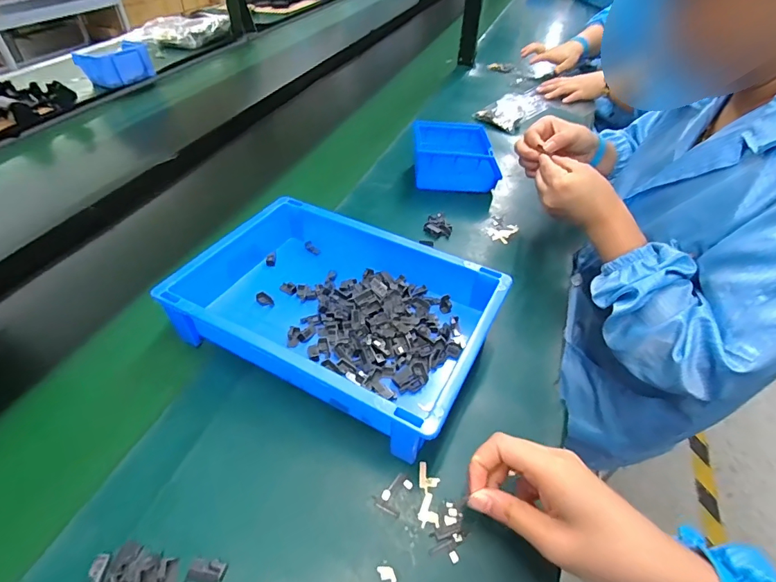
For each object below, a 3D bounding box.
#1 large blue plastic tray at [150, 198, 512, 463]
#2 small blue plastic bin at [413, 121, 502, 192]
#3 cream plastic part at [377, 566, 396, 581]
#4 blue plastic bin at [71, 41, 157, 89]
[{"bbox_3d":[-0.053,0.013,0.460,0.299,0.069,0.217,22,47,19],"label":"large blue plastic tray"},{"bbox_3d":[0.108,-0.217,0.687,0.139,0.069,0.124,-1,44,-3],"label":"small blue plastic bin"},{"bbox_3d":[0.001,0.208,0.309,0.010,0.004,0.018,-25,50,-26],"label":"cream plastic part"},{"bbox_3d":[-0.611,-0.512,0.948,0.102,0.065,0.127,27,49,23],"label":"blue plastic bin"}]

